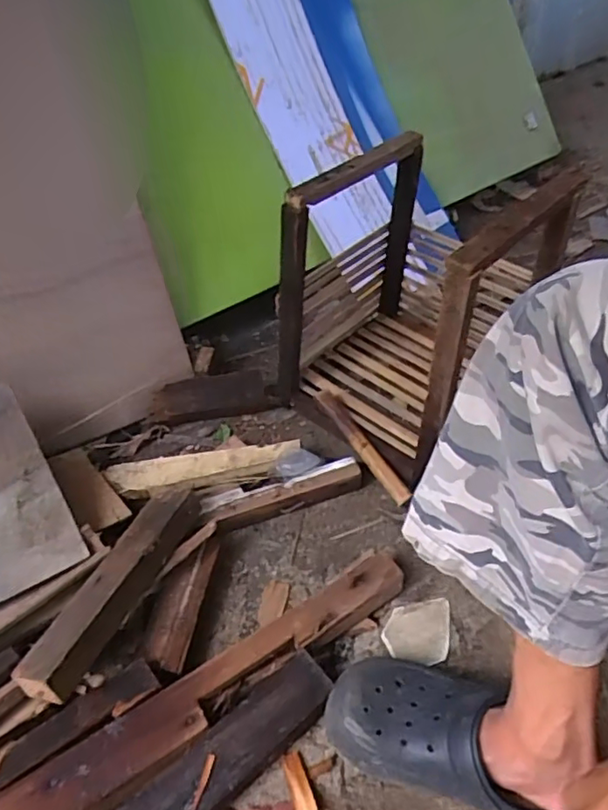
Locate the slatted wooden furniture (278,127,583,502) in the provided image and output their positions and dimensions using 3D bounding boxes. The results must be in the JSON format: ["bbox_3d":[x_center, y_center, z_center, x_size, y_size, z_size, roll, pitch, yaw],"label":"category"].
[{"bbox_3d":[0.156,-0.142,0.858,0.326,0.380,0.314,-34,51,-26],"label":"slatted wooden furniture"}]

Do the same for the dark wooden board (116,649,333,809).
[{"bbox_3d":[-0.102,0.374,0.592,0.305,0.049,0.074,-31,50,-24],"label":"dark wooden board"}]

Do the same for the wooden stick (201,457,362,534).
[{"bbox_3d":[-0.028,0.131,0.836,0.228,0.049,0.044,-17,45,-11],"label":"wooden stick"}]

